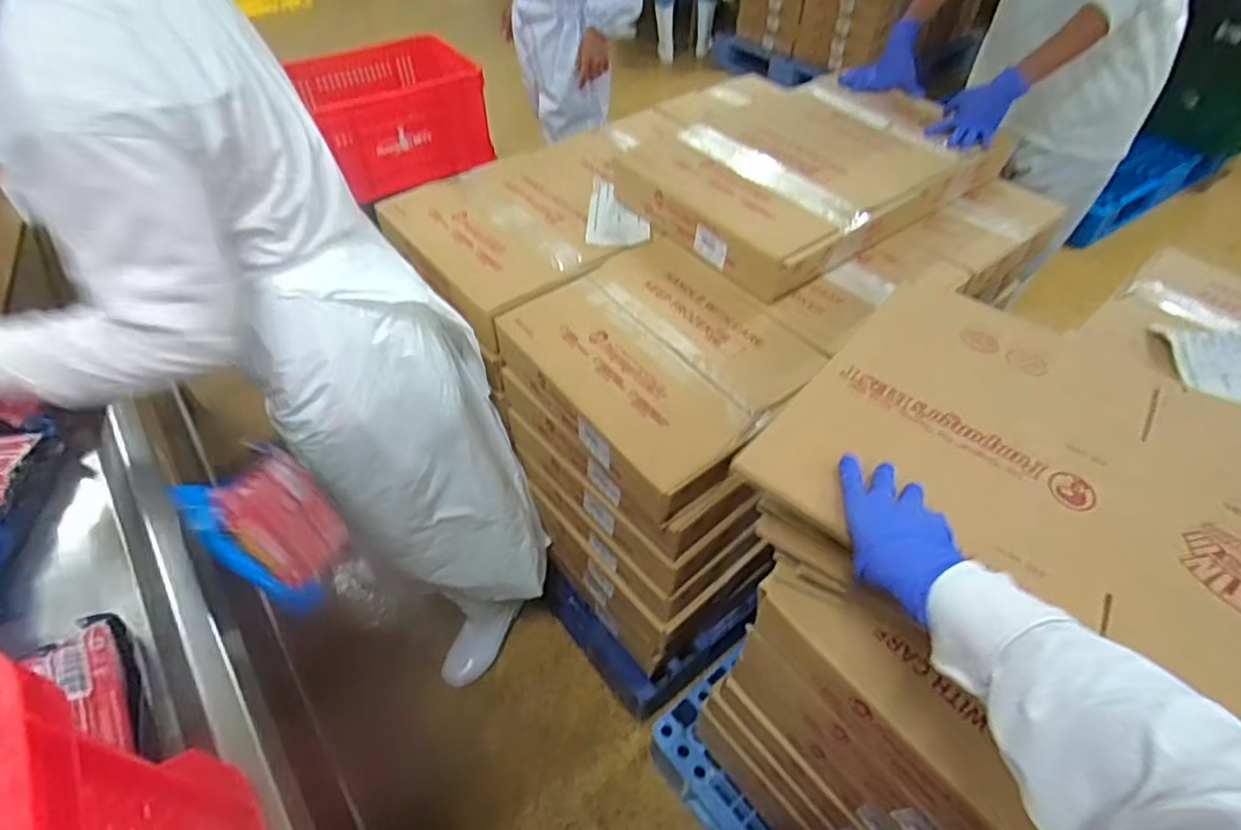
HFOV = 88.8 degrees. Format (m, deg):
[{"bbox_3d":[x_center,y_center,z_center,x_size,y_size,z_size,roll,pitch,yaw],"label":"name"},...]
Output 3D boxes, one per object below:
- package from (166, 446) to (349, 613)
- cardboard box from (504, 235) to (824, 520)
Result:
[{"bbox_3d":[-0.383,0.119,0.710,0.028,0.166,0.237,-37,15,0],"label":"package"},{"bbox_3d":[0.065,-0.083,0.949,0.349,0.087,0.400,-31,55,-24],"label":"cardboard box"}]

